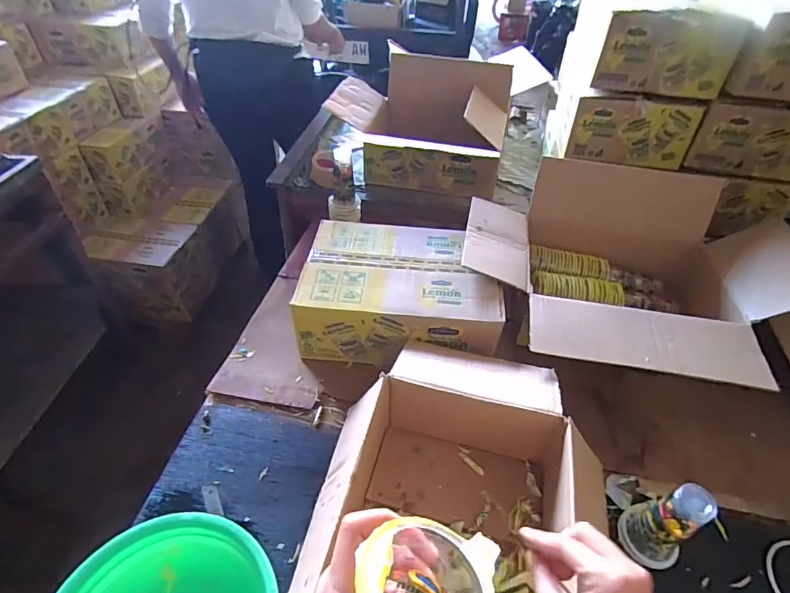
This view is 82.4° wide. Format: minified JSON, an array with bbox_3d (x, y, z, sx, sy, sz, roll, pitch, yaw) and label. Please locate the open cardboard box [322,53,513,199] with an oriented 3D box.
[{"bbox_3d":[0.055,-0.448,1.167,0.443,0.232,0.268,11,45,8],"label":"open cardboard box"}]

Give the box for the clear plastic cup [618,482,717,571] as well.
[{"bbox_3d":[0.329,0.272,0.548,0.066,0.123,0.070,1,44,-1],"label":"clear plastic cup"}]

